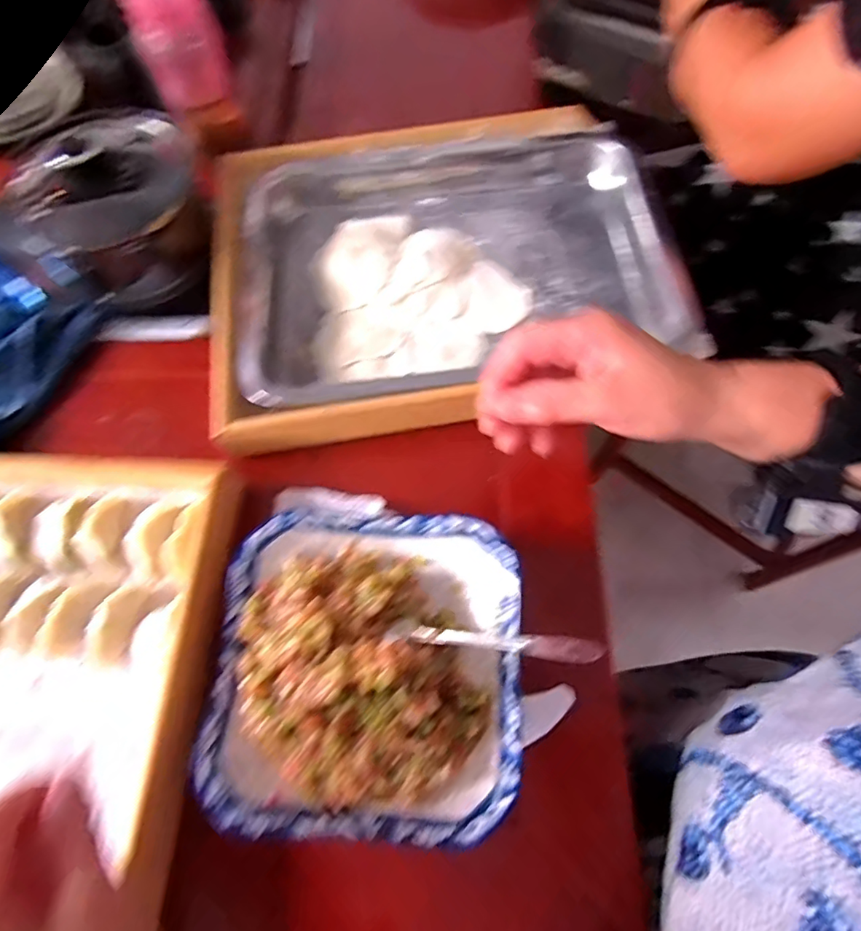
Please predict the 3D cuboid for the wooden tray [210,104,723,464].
[{"bbox_3d":[0.007,-0.175,0.464,0.374,0.045,0.299,-10,67,-5],"label":"wooden tray"}]

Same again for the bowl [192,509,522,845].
[{"bbox_3d":[-0.039,0.115,0.322,0.179,0.053,0.177,0,67,0],"label":"bowl"}]

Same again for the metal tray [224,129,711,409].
[{"bbox_3d":[0.017,-0.172,0.465,0.361,0.046,0.262,-11,68,-5],"label":"metal tray"}]

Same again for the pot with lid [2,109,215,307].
[{"bbox_3d":[-0.269,-0.231,0.475,0.131,0.111,0.137,-14,68,-6],"label":"pot with lid"}]

